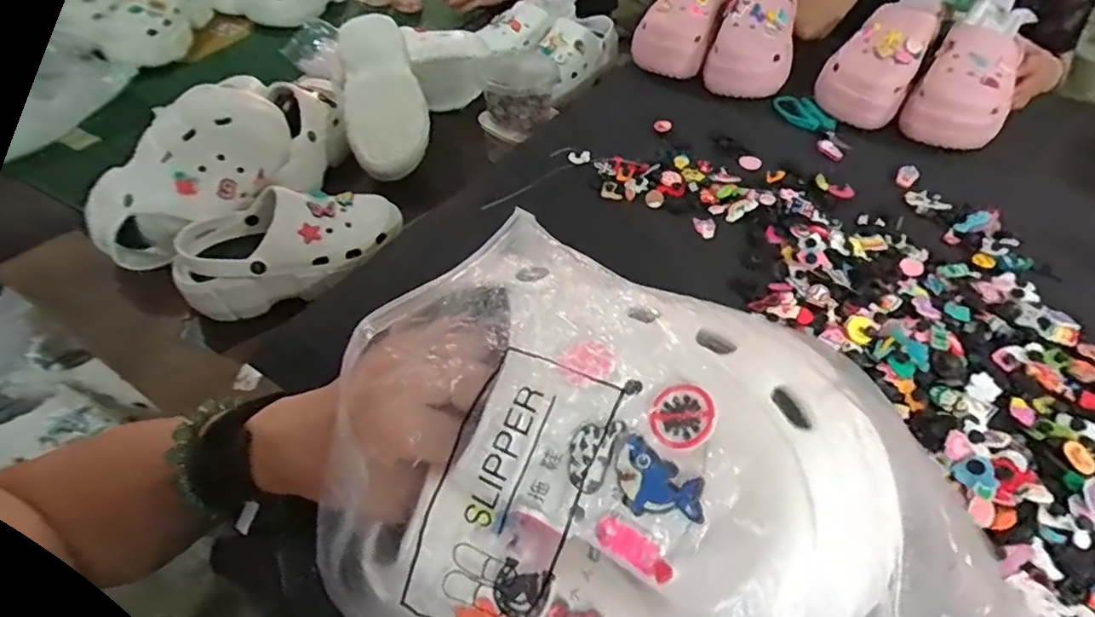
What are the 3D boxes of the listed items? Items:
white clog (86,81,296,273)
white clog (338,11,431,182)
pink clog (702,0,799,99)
[{"bbox_3d":[-0.422,-0.153,0.692,0.257,0.121,0.126,-43,58,-3],"label":"white clog"},{"bbox_3d":[-0.234,-0.308,0.842,0.108,0.083,0.240,-9,79,-9],"label":"white clog"},{"bbox_3d":[0.305,-0.407,0.870,0.115,0.098,0.207,13,49,11],"label":"pink clog"}]

